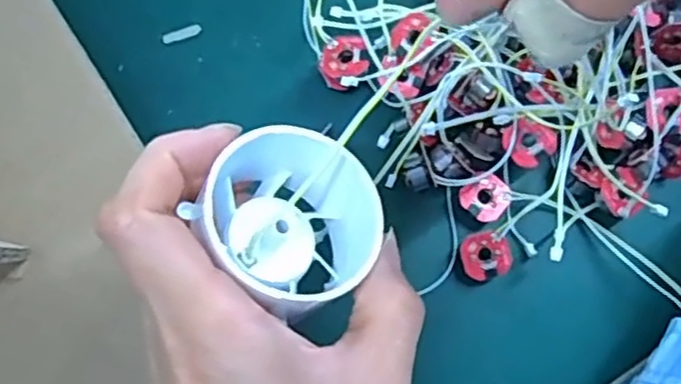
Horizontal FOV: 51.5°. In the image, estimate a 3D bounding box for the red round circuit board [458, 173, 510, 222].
[{"bbox_3d":[0.061,0.003,0.298,0.018,0.010,0.019,0,80,0],"label":"red round circuit board"}]

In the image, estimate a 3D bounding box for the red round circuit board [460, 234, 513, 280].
[{"bbox_3d":[0.060,0.027,0.295,0.020,0.015,0.017,-18,80,-4],"label":"red round circuit board"}]

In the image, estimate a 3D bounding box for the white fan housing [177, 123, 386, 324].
[{"bbox_3d":[-0.017,0.010,0.209,0.042,0.044,0.048,-40,90,-27],"label":"white fan housing"}]

